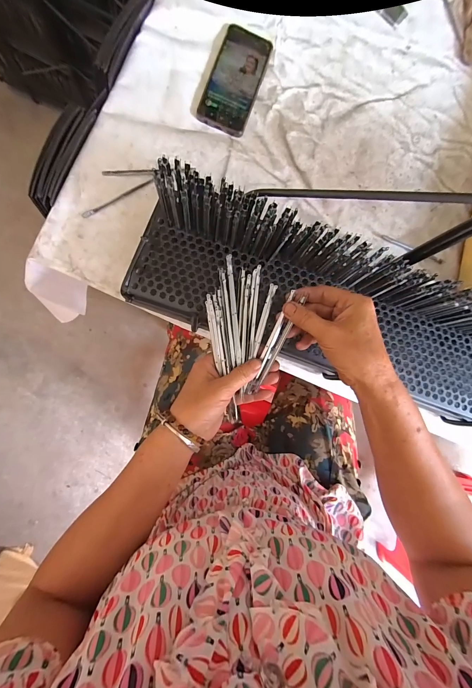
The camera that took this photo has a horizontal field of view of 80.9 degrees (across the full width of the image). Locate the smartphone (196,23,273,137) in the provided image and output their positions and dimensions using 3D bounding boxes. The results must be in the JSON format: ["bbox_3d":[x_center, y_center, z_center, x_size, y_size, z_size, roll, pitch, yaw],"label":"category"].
[{"bbox_3d":[0.000,-0.410,0.429,0.075,0.006,0.165,18,85,-7],"label":"smartphone"}]

